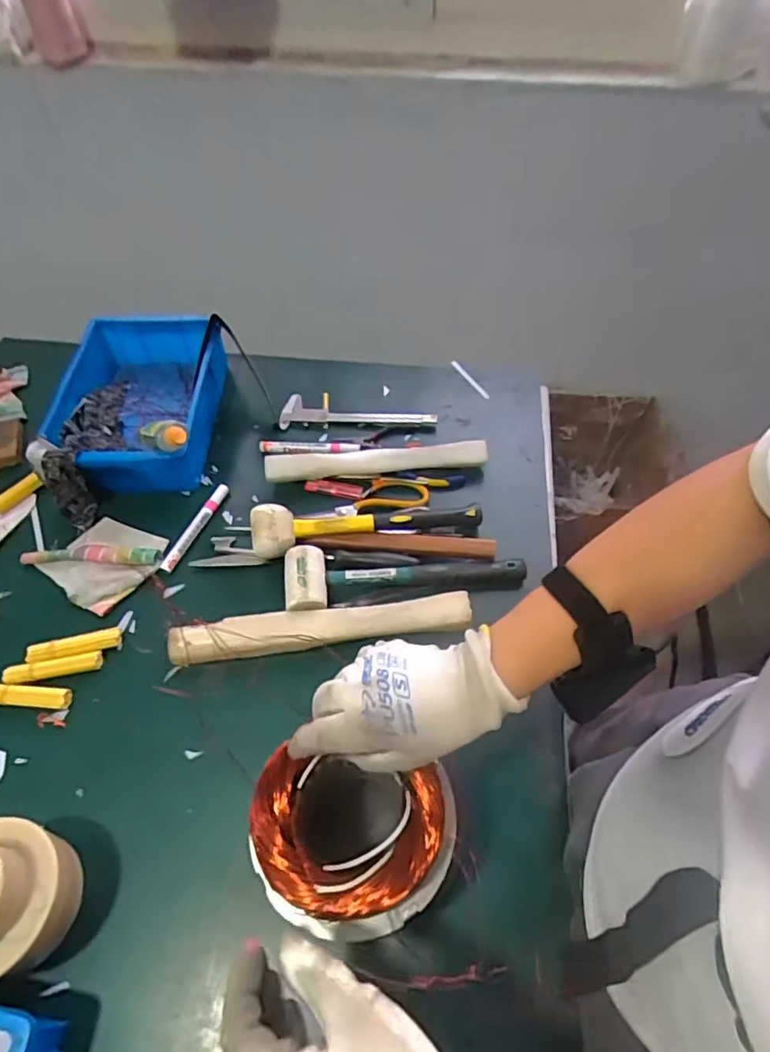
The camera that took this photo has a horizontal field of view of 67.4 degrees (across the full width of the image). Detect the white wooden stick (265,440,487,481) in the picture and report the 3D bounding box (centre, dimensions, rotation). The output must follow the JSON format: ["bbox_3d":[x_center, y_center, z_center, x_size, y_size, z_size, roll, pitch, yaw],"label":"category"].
[{"bbox_3d":[-0.010,-0.087,0.783,0.295,0.034,0.030,-4,55,-2],"label":"white wooden stick"}]

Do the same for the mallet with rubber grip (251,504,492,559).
[{"bbox_3d":[-0.014,0.015,0.694,0.290,0.067,0.048,1,55,2],"label":"mallet with rubber grip"}]

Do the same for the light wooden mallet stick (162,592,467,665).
[{"bbox_3d":[-0.071,0.114,0.654,0.337,0.036,0.049,-6,55,-3],"label":"light wooden mallet stick"}]

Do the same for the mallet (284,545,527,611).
[{"bbox_3d":[0.025,0.063,0.669,0.281,0.038,0.074,-1,55,1],"label":"mallet"}]

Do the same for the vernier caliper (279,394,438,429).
[{"bbox_3d":[-0.041,-0.174,0.862,0.230,0.010,0.068,2,55,2],"label":"vernier caliper"}]

